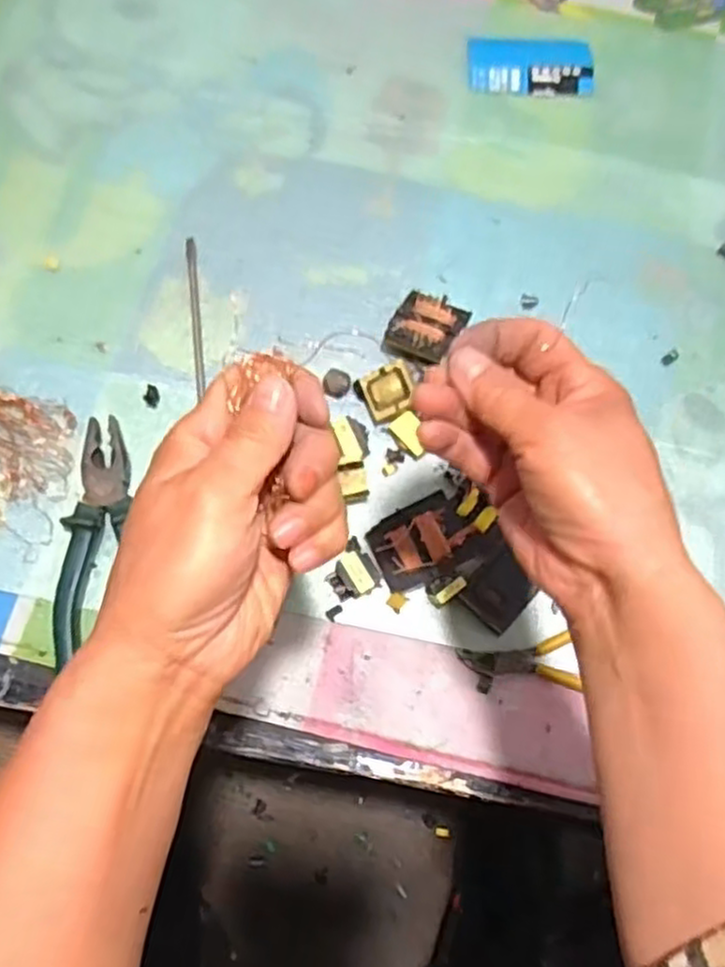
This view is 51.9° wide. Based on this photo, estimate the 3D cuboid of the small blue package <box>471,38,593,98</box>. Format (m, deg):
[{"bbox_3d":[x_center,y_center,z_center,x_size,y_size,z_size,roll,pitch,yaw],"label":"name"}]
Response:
[{"bbox_3d":[0.147,-0.365,0.647,0.106,0.009,0.062,4,72,-1],"label":"small blue package"}]

